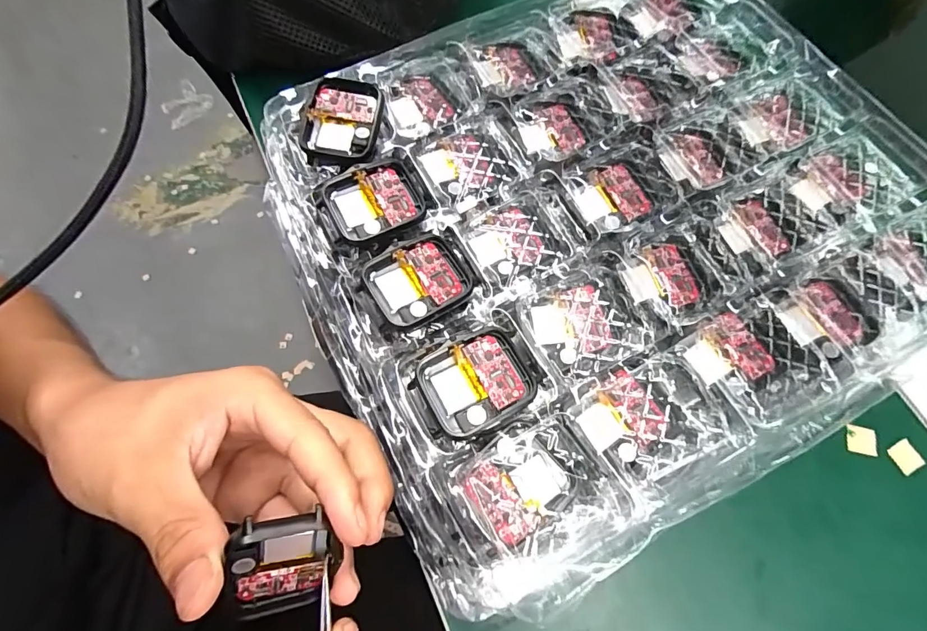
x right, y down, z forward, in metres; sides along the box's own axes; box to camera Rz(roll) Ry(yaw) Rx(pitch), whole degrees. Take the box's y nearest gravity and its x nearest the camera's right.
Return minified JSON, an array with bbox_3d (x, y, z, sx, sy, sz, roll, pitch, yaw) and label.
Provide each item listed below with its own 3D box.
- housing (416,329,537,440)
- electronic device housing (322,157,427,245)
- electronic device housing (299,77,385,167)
[{"bbox_3d":[0.006,0.028,0.184,0.043,0.010,0.038,-28,70,-8],"label":"housing"},{"bbox_3d":[-0.042,-0.055,0.211,0.046,0.006,0.039,-21,71,-7],"label":"electronic device housing"},{"bbox_3d":[-0.062,-0.097,0.223,0.041,0.012,0.044,9,70,4],"label":"electronic device housing"}]

